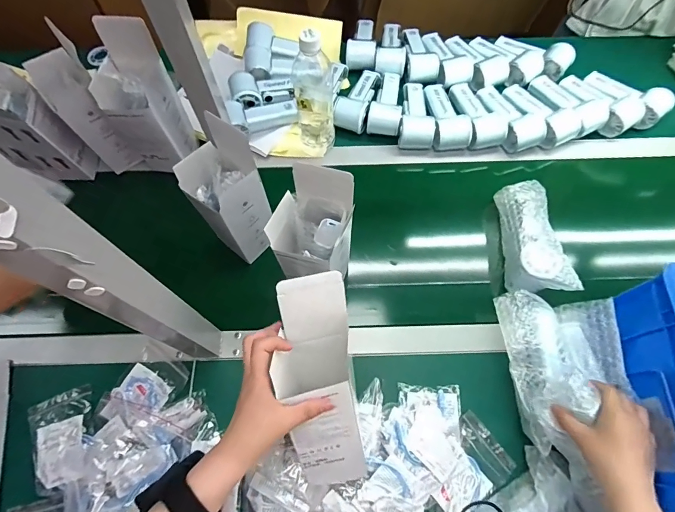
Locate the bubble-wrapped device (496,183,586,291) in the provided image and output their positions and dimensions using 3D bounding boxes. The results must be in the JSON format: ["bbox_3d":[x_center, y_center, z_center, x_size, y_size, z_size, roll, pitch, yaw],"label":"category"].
[{"bbox_3d":[0.305,-0.032,0.589,0.076,0.055,0.184,1,67,1],"label":"bubble-wrapped device"}]

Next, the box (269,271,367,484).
[{"bbox_3d":[-0.017,0.140,0.391,0.076,0.059,0.238,-8,97,-3],"label":"box"}]

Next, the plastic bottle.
[{"bbox_3d":[-0.038,-0.264,0.608,0.069,0.199,0.062,-5,67,-1],"label":"plastic bottle"}]

